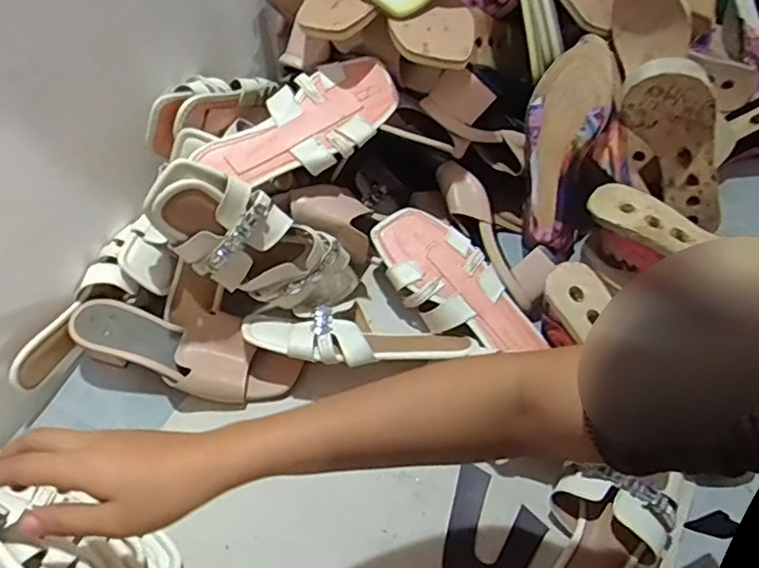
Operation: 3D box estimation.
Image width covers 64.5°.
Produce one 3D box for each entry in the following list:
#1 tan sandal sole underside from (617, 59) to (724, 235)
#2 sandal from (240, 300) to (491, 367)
[{"bbox_3d":[0.323,-0.151,0.654,0.085,0.232,0.049,-3,50,42],"label":"tan sandal sole underside"},{"bbox_3d":[-0.018,0.054,0.636,0.243,0.056,0.089,6,58,6],"label":"sandal"}]

